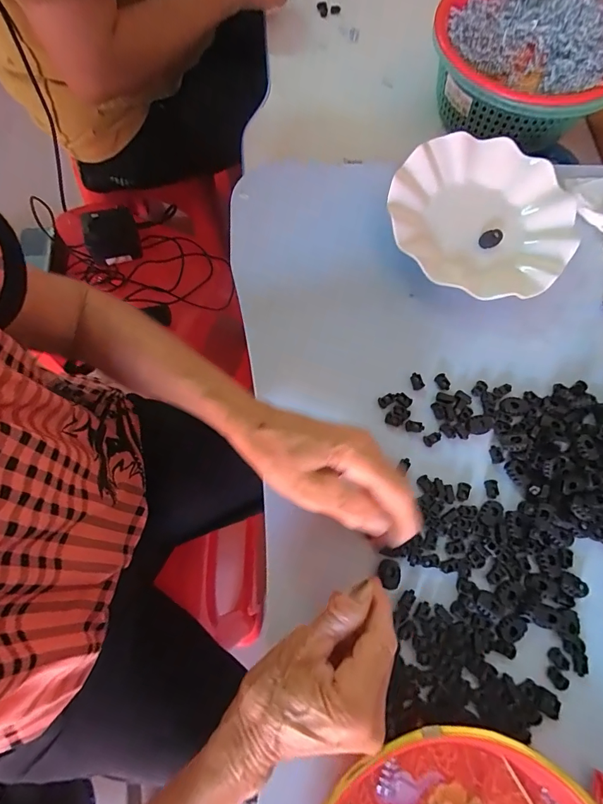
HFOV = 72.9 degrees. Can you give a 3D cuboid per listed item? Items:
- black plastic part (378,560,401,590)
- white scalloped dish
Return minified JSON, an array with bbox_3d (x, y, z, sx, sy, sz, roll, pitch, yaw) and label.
[{"bbox_3d":[0.069,0.134,0.318,0.017,0.004,0.020,19,73,5],"label":"black plastic part"},{"bbox_3d":[0.181,-0.188,0.409,0.175,0.028,0.170,0,72,-1],"label":"white scalloped dish"}]

